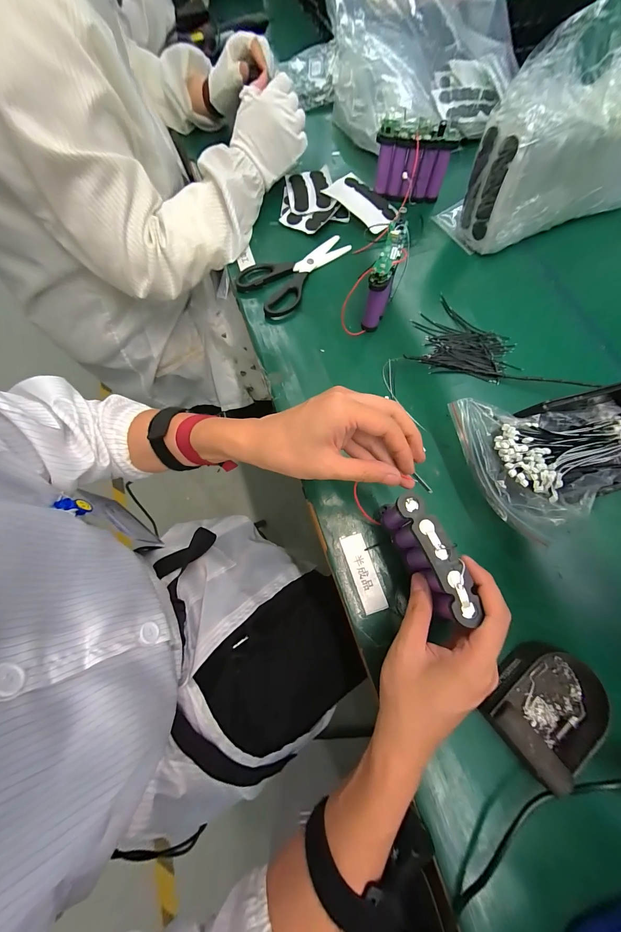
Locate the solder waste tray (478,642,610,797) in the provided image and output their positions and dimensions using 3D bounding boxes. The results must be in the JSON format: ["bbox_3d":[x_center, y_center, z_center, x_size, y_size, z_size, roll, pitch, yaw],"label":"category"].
[{"bbox_3d":[0.214,0.215,0.266,0.100,0.032,0.078,-36,74,-11],"label":"solder waste tray"}]

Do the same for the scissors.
[{"bbox_3d":[-0.021,-0.306,0.457,0.188,0.010,0.107,-41,75,-13],"label":"scissors"}]

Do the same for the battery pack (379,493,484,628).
[{"bbox_3d":[0.104,0.080,0.273,0.027,0.077,0.104,-22,74,-5],"label":"battery pack"}]

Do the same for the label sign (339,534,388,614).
[{"bbox_3d":[0.057,0.115,0.320,0.026,0.004,0.080,-18,71,-5],"label":"label sign"}]

